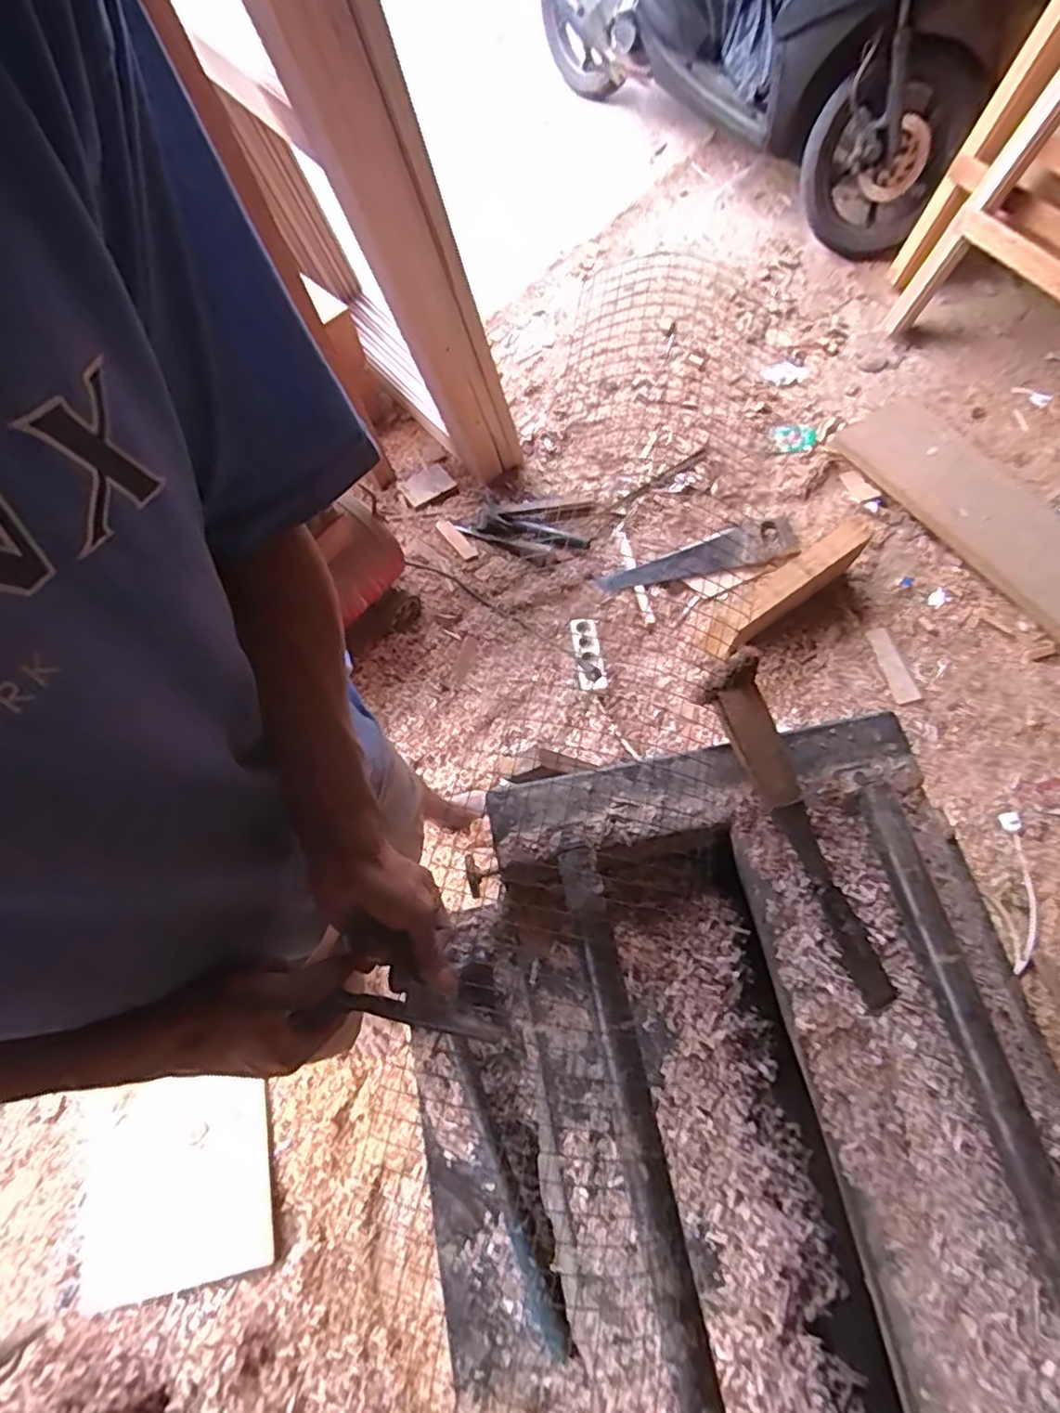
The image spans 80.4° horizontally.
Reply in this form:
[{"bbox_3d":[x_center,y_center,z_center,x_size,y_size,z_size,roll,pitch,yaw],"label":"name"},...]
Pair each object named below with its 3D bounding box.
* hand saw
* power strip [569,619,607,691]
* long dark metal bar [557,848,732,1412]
[{"bbox_3d":[0.436,-0.373,1.589,0.530,0.038,0.134,-21,68,-8],"label":"hand saw"},{"bbox_3d":[0.134,-0.122,1.470,0.067,0.044,0.203,-6,67,-1],"label":"power strip"},{"bbox_3d":[0.088,0.348,0.426,0.032,0.035,0.493,-12,70,-3],"label":"long dark metal bar"}]

